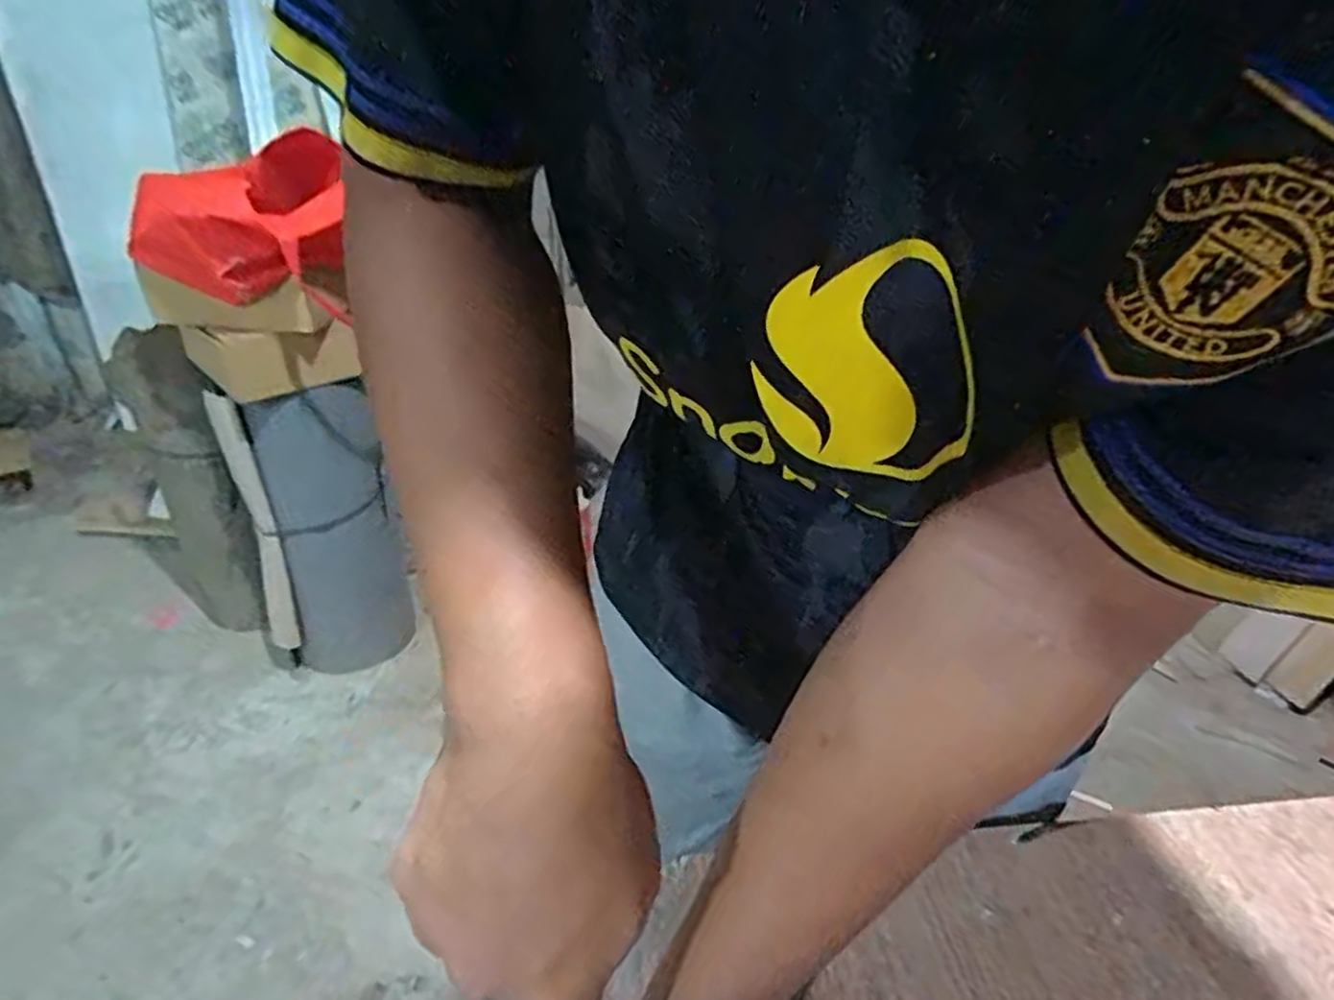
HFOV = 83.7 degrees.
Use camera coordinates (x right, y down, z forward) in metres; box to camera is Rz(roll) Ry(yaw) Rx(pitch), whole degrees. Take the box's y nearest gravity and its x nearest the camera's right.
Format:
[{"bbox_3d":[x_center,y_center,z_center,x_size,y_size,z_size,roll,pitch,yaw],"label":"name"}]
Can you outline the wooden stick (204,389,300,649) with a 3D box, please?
[{"bbox_3d":[-0.725,0.055,1.323,0.046,0.519,0.015,-6,29,-12],"label":"wooden stick"}]

